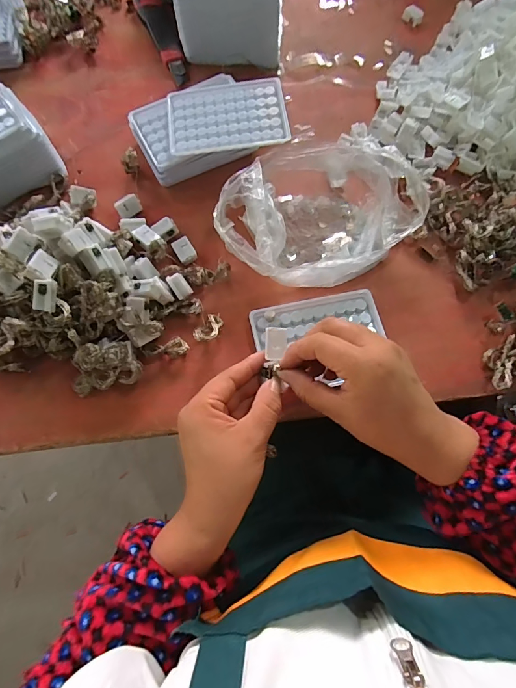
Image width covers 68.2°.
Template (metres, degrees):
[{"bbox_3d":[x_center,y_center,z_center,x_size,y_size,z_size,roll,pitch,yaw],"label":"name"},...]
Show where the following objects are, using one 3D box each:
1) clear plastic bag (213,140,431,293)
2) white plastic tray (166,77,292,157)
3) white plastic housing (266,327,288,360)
[{"bbox_3d":[0.066,-0.149,0.415,0.219,0.054,0.164,-26,73,-9],"label":"clear plastic bag"},{"bbox_3d":[-0.035,-0.256,0.425,0.129,0.010,0.094,-7,72,-3],"label":"white plastic tray"},{"bbox_3d":[0.015,0.000,0.320,0.020,0.009,0.026,4,86,-19],"label":"white plastic housing"}]

